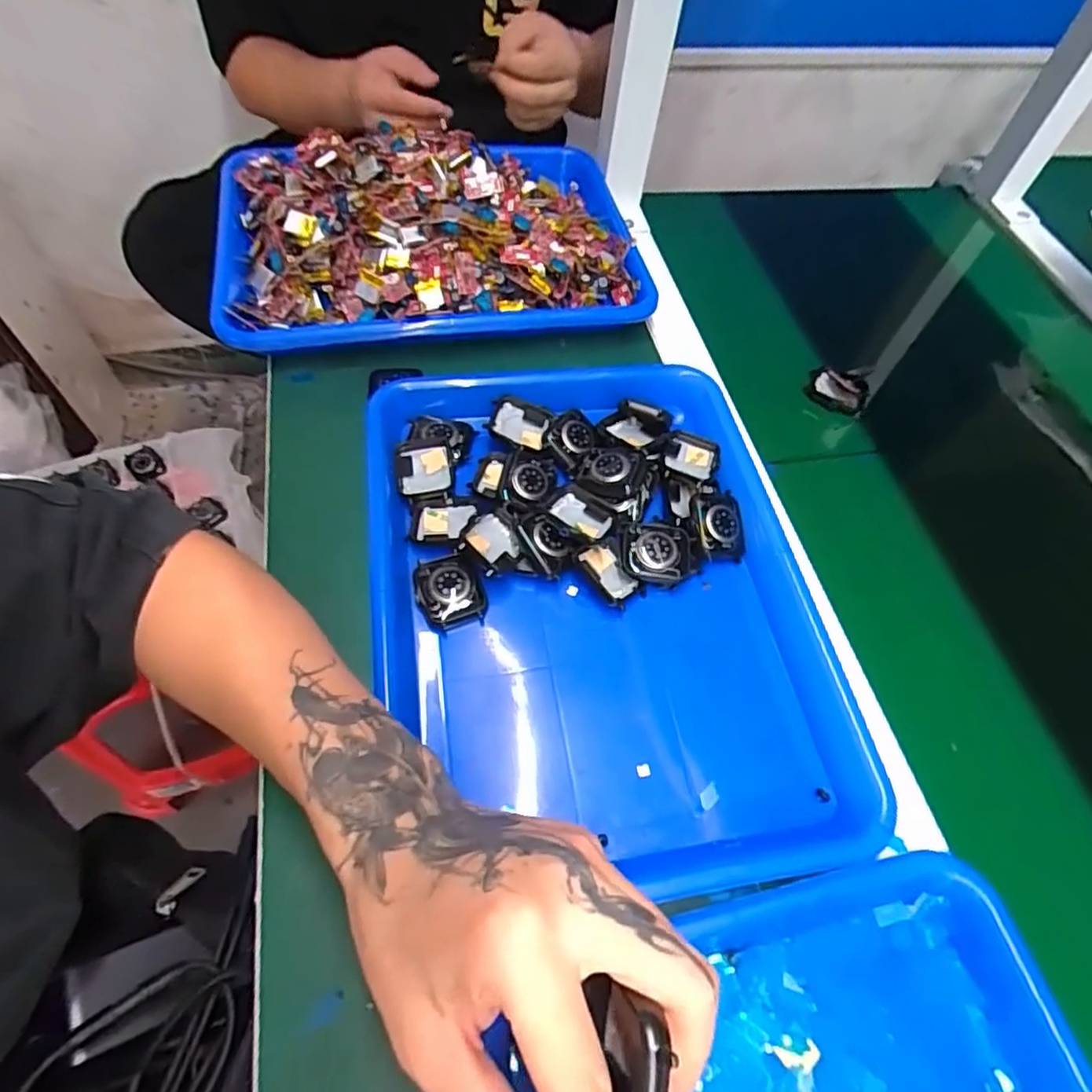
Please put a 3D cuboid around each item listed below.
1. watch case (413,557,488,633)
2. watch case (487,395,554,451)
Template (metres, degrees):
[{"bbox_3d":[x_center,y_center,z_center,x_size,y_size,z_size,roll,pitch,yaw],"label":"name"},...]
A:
[{"bbox_3d":[-0.057,0.028,0.372,0.038,0.013,0.044,-13,61,-12],"label":"watch case"},{"bbox_3d":[-0.019,-0.085,0.438,0.041,0.014,0.040,14,59,4],"label":"watch case"}]

